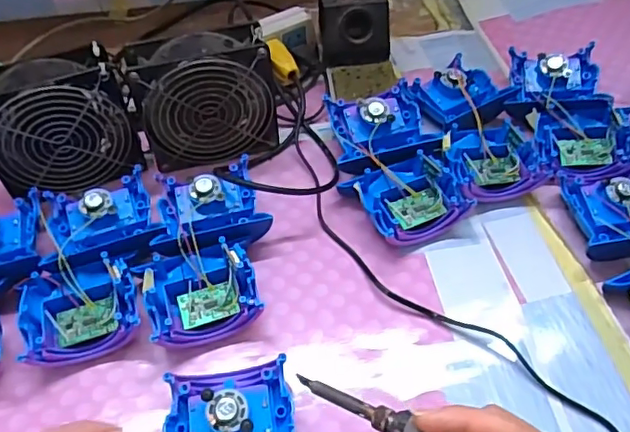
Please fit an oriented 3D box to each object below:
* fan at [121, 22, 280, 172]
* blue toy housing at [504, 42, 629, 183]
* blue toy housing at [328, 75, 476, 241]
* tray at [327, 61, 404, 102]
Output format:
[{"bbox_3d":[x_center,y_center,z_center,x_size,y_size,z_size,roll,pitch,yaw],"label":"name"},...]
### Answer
[{"bbox_3d":[-0.099,-0.106,0.513,0.121,0.112,0.051,-12,51,-8],"label":"fan"},{"bbox_3d":[0.243,-0.101,0.538,0.093,0.035,0.173,-8,51,-6],"label":"blue toy housing"},{"bbox_3d":[0.068,-0.051,0.505,0.097,0.035,0.166,-14,52,-10],"label":"blue toy housing"},{"bbox_3d":[0.053,-0.141,0.593,0.076,0.012,0.045,-4,50,-3],"label":"tray"}]

